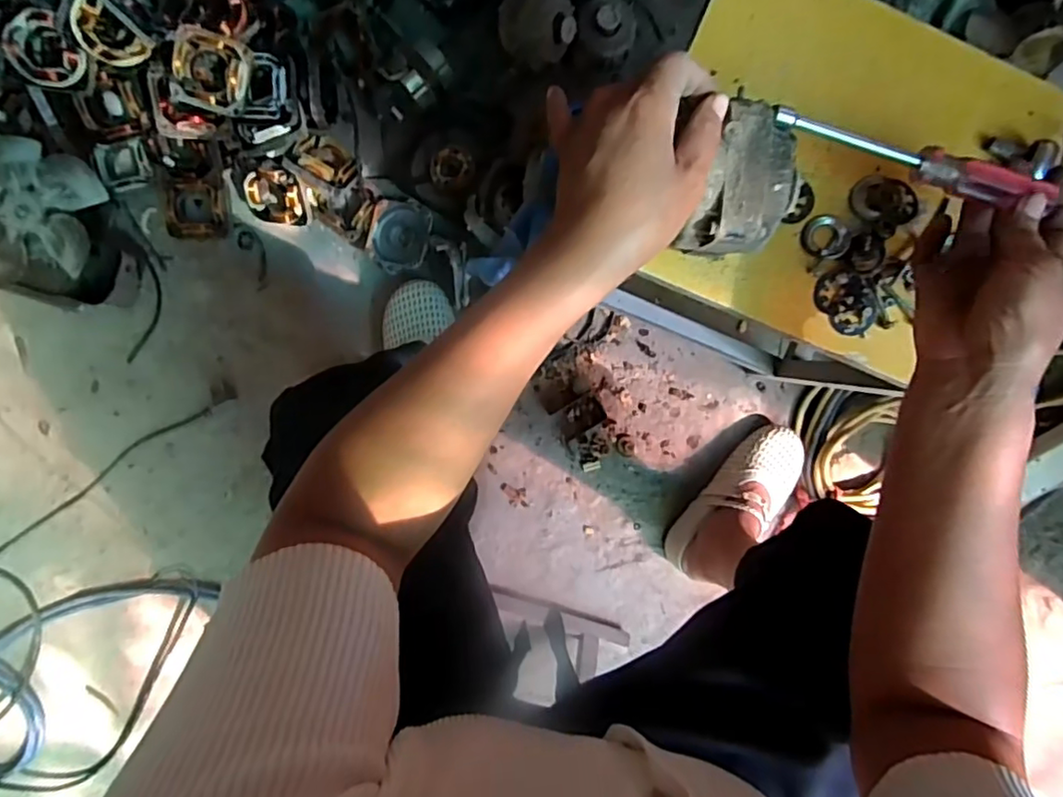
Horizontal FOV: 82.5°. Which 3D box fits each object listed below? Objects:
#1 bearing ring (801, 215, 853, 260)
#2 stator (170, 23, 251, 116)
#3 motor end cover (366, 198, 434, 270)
[{"bbox_3d":[0.212,-0.117,0.434,0.031,0.012,0.031,0,92,-2],"label":"bearing ring"},{"bbox_3d":[-0.370,-0.379,0.701,0.082,0.033,0.084,7,92,-3],"label":"stator"},{"bbox_3d":[-0.178,-0.225,0.833,0.087,0.045,0.098,14,92,-4],"label":"motor end cover"}]

